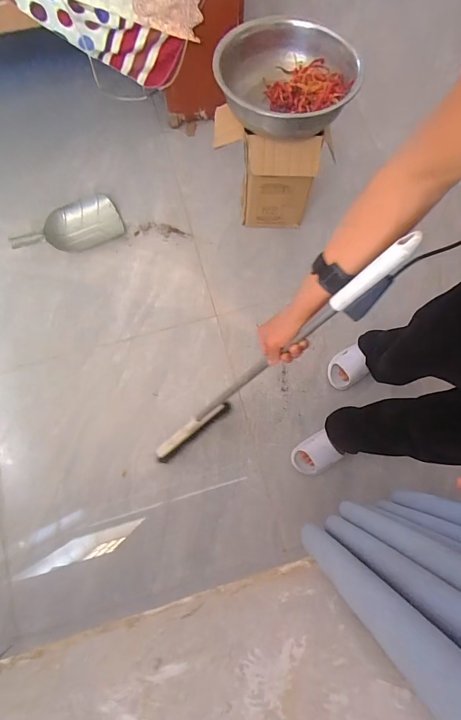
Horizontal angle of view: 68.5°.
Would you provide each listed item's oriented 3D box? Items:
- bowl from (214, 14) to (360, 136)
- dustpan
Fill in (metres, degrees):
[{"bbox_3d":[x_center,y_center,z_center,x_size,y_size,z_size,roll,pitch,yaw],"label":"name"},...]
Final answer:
[{"bbox_3d":[0.143,-0.742,0.916,0.362,0.147,0.357,0,77,-1],"label":"bowl"},{"bbox_3d":[-0.566,-0.463,1.181,0.354,0.072,0.175,-21,78,-5],"label":"dustpan"}]

